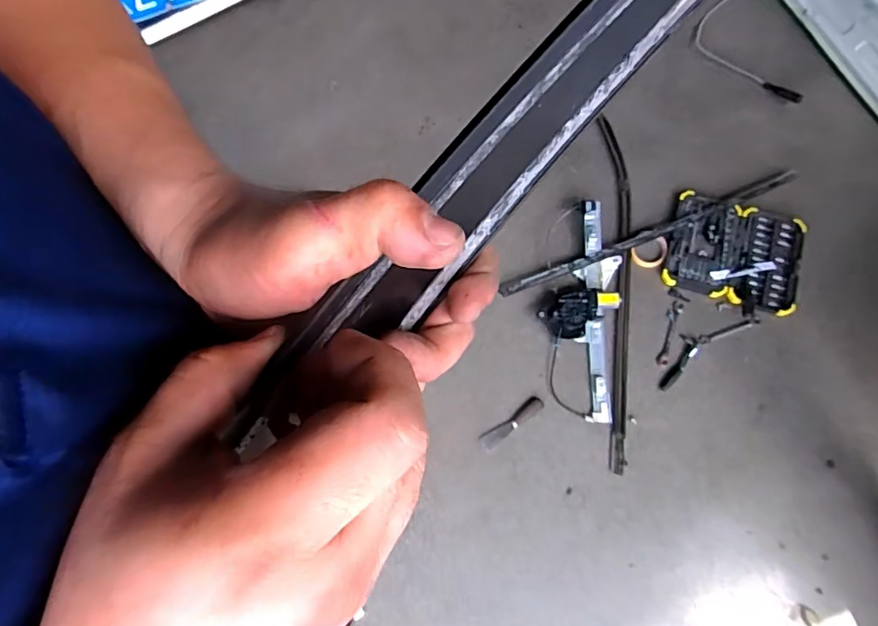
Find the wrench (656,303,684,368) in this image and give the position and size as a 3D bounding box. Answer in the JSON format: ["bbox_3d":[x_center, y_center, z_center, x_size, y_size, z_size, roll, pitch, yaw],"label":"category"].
[{"bbox_3d":[0.557,0.048,1.347,0.032,0.009,0.166,22,76,6],"label":"wrench"}]

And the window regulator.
[{"bbox_3d":[0.334,-0.017,1.346,0.193,0.083,0.533,7,75,4],"label":"window regulator"}]

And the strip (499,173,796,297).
[{"bbox_3d":[0.530,-0.203,1.391,0.822,0.016,0.036,-22,76,-6],"label":"strip"}]

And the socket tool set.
[{"bbox_3d":[0.734,-0.149,1.380,0.313,0.044,0.274,16,76,4],"label":"socket tool set"}]

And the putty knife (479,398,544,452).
[{"bbox_3d":[0.170,0.254,1.285,0.167,0.022,0.035,-36,78,-9],"label":"putty knife"}]

